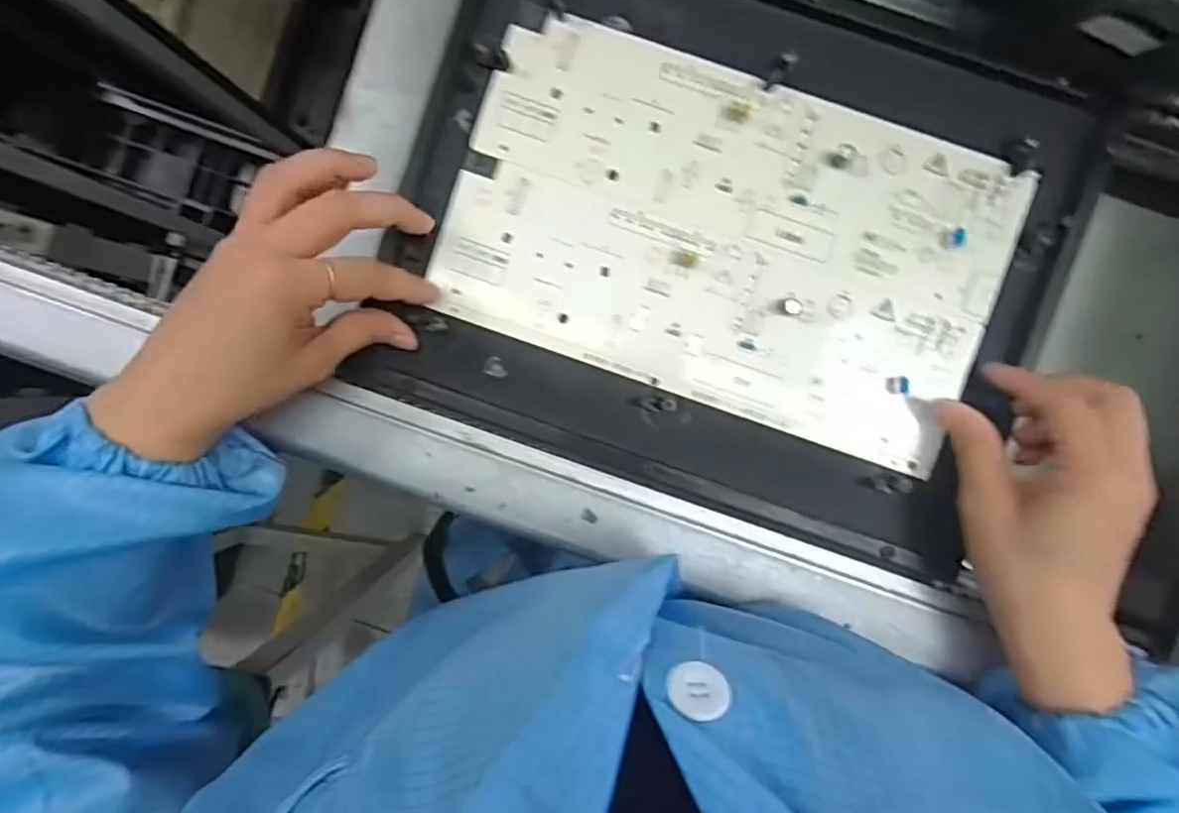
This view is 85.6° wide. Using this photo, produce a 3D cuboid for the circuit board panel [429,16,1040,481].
[{"bbox_3d":[0.075,-0.092,0.344,0.289,0.008,0.171,20,92,1],"label":"circuit board panel"}]

